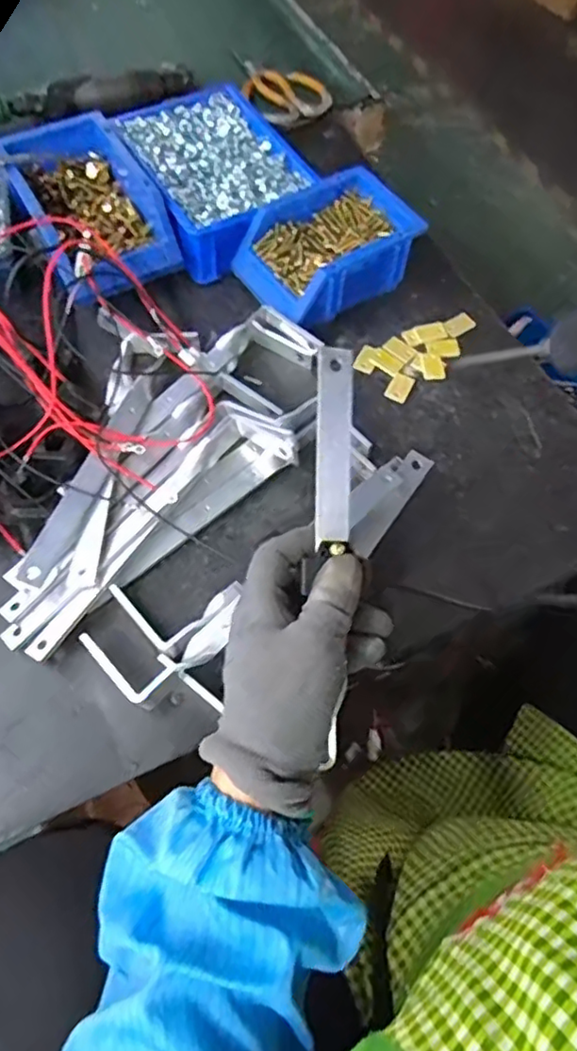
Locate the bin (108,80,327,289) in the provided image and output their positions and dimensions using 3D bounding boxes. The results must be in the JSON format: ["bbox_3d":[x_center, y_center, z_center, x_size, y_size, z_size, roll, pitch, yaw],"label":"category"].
[{"bbox_3d":[-0.076,-0.358,0.643,0.150,0.064,0.207,-26,66,-15],"label":"bin"}]

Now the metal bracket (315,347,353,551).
[{"bbox_3d":[0.027,-0.048,0.370,0.020,0.010,0.115,1,88,0],"label":"metal bracket"}]

